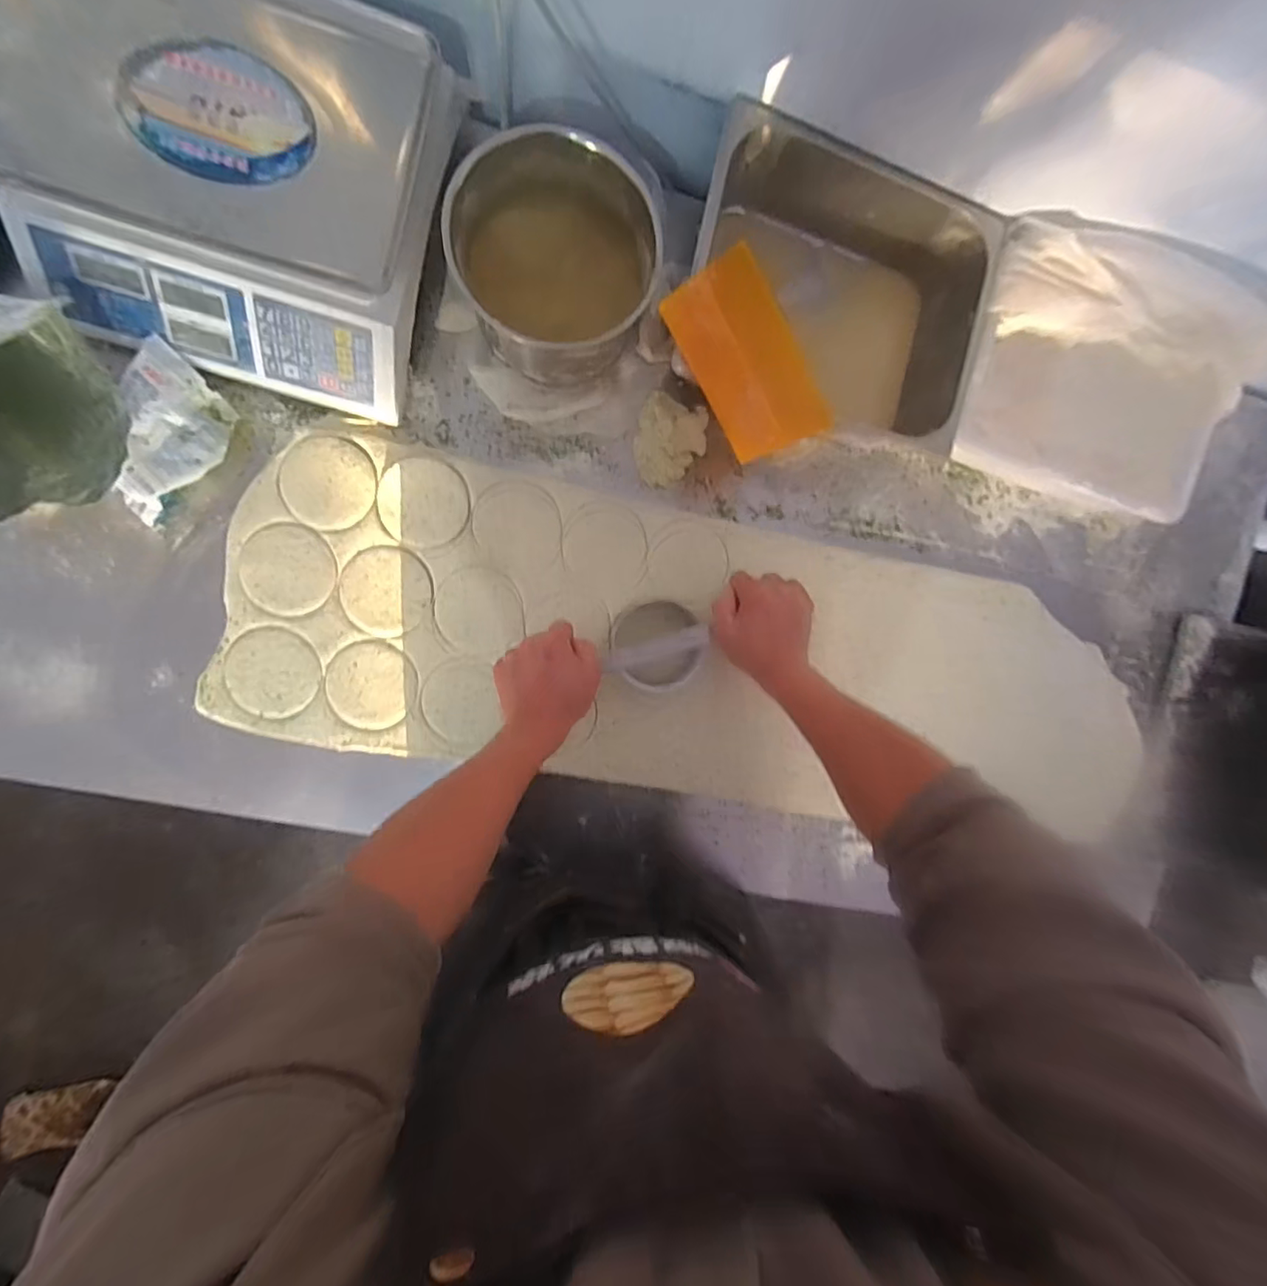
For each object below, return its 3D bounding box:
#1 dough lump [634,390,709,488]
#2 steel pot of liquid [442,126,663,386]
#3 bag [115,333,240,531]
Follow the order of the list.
[{"bbox_3d":[0.043,-0.231,0.651,0.079,0.018,0.095,10,92,-10],"label":"dough lump"},{"bbox_3d":[-0.085,-0.391,0.582,0.205,0.086,0.198,-1,94,-9],"label":"steel pot of liquid"},{"bbox_3d":[-0.475,-0.204,0.564,0.098,0.034,0.156,36,88,-10],"label":"bag"}]

